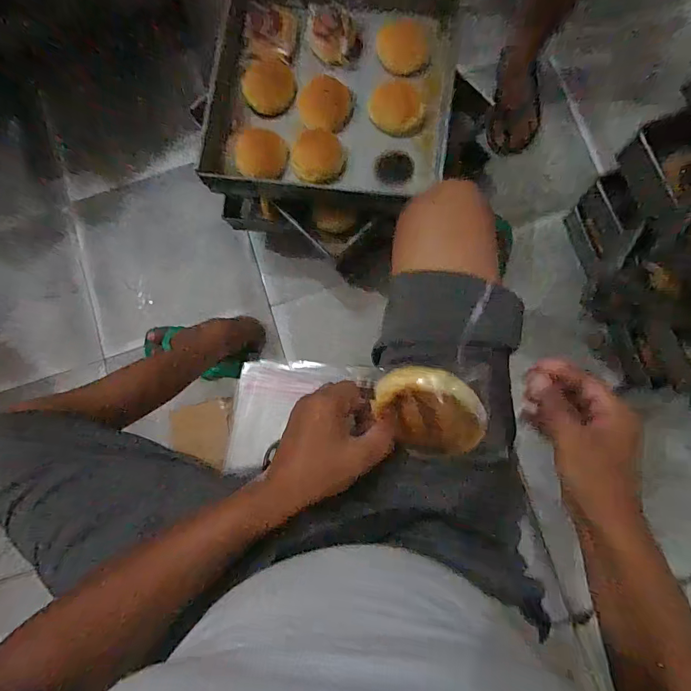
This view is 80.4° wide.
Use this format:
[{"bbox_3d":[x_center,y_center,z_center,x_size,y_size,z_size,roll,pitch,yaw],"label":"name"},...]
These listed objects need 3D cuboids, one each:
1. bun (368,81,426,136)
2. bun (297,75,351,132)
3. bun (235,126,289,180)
[{"bbox_3d":[0.092,-0.415,0.717,0.097,0.034,0.082,7,83,4],"label":"bun"},{"bbox_3d":[-0.038,-0.429,0.729,0.090,0.032,0.085,0,83,3],"label":"bun"},{"bbox_3d":[-0.151,-0.334,0.720,0.090,0.049,0.072,-1,82,3],"label":"bun"}]

